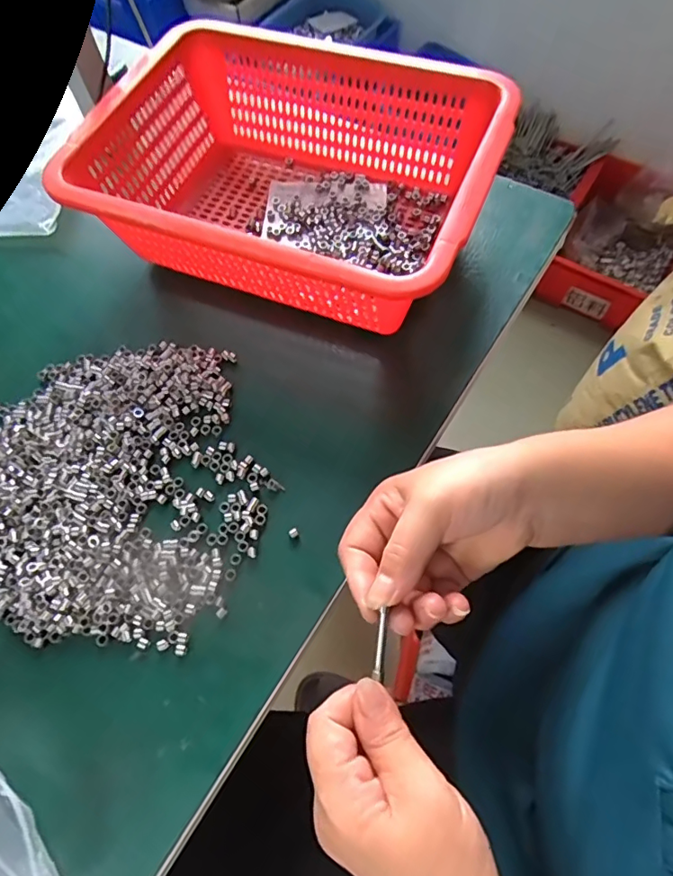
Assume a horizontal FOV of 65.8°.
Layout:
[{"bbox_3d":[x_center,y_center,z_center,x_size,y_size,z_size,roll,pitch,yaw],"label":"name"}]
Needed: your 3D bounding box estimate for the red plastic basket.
[{"bbox_3d":[-0.032,-0.200,0.415,0.290,0.100,0.225,20,68,11],"label":"red plastic basket"}]

